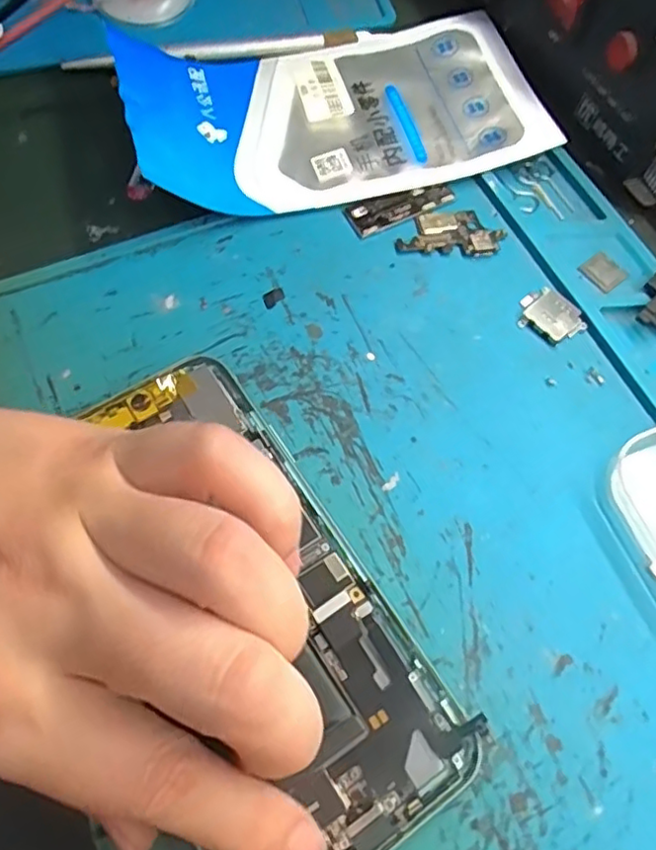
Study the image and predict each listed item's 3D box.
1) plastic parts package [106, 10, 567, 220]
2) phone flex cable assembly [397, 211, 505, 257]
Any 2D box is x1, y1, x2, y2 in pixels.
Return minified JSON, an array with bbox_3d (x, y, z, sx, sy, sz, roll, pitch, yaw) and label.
[{"bbox_3d":[0.004,-0.131,0.252,0.160,0.027,0.085,-10,67,-7],"label":"plastic parts package"},{"bbox_3d":[0.048,-0.075,0.242,0.040,0.004,0.020,4,66,-1],"label":"phone flex cable assembly"}]

